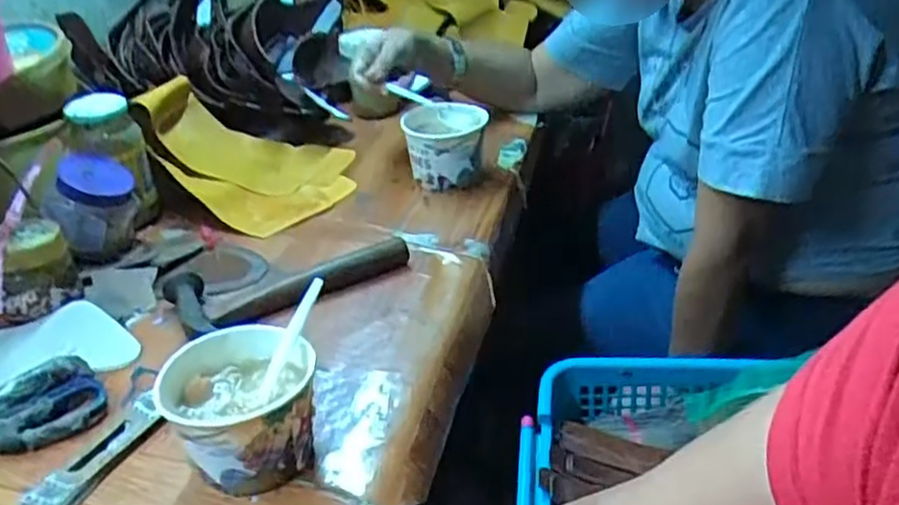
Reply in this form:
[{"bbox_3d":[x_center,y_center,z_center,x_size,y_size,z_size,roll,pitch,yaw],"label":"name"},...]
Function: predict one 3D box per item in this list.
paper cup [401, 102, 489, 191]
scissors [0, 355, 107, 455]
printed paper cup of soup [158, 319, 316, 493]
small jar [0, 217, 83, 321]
[{"bbox_3d":[-0.006,-0.122,0.842,0.089,0.080,0.086,-3,33,2],"label":"paper cup"},{"bbox_3d":[-0.343,0.129,0.527,0.173,0.012,0.075,-26,39,-30],"label":"scissors"},{"bbox_3d":[-0.137,0.107,0.493,0.097,0.075,0.088,-5,32,-5],"label":"printed paper cup of soup"},{"bbox_3d":[-0.371,0.014,0.653,0.067,0.072,0.057,-27,39,-34],"label":"small jar"}]

